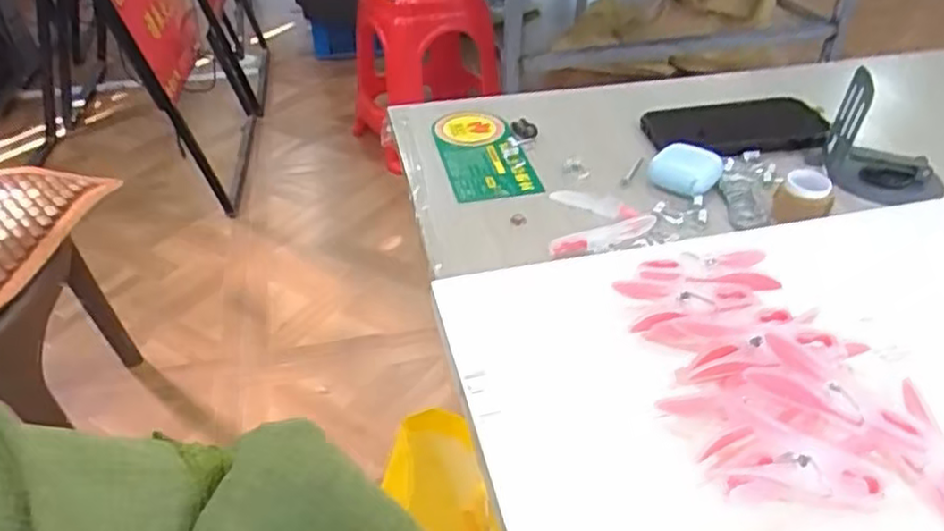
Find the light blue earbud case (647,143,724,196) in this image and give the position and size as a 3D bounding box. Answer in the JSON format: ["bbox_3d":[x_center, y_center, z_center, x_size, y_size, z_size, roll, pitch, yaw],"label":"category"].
[{"bbox_3d":[0.165,-0.075,0.546,0.047,0.020,0.050,27,46,32],"label":"light blue earbud case"}]

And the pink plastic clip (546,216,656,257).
[{"bbox_3d":[0.089,-0.021,0.490,0.081,0.010,0.014,-15,40,-16],"label":"pink plastic clip"}]

